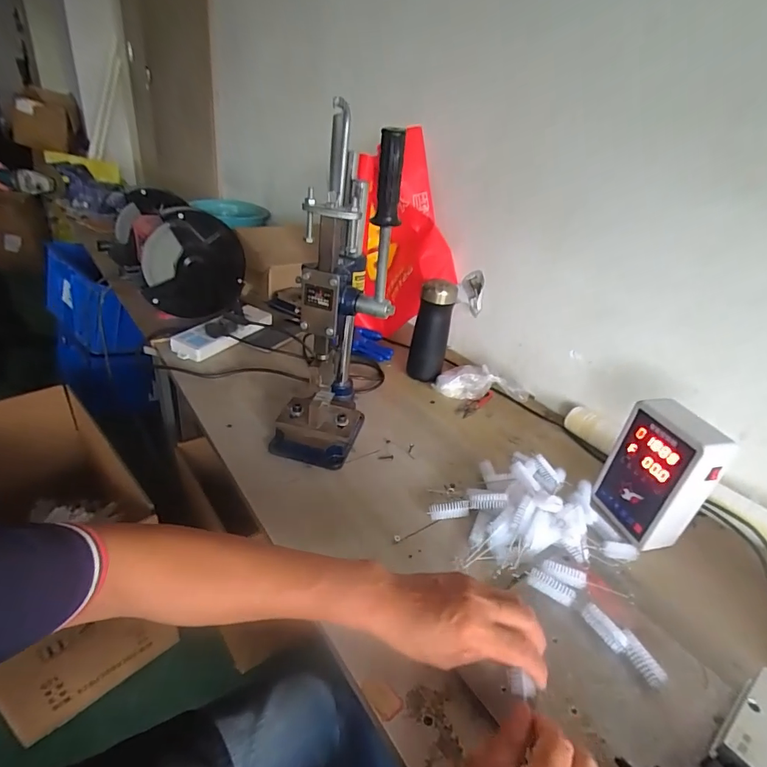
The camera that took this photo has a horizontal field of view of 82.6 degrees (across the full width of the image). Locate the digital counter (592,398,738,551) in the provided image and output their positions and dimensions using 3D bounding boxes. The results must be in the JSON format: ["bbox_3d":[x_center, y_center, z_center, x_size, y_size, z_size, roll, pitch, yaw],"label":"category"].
[{"bbox_3d":[0.364,0.116,0.581,0.059,0.180,0.109,-1,30,-14],"label":"digital counter"}]

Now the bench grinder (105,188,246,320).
[{"bbox_3d":[-0.490,-0.308,1.026,0.233,0.227,0.314,-12,36,-31],"label":"bench grinder"}]

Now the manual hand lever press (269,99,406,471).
[{"bbox_3d":[-0.078,-0.108,0.616,0.147,0.431,0.182,1,30,-10],"label":"manual hand lever press"}]

